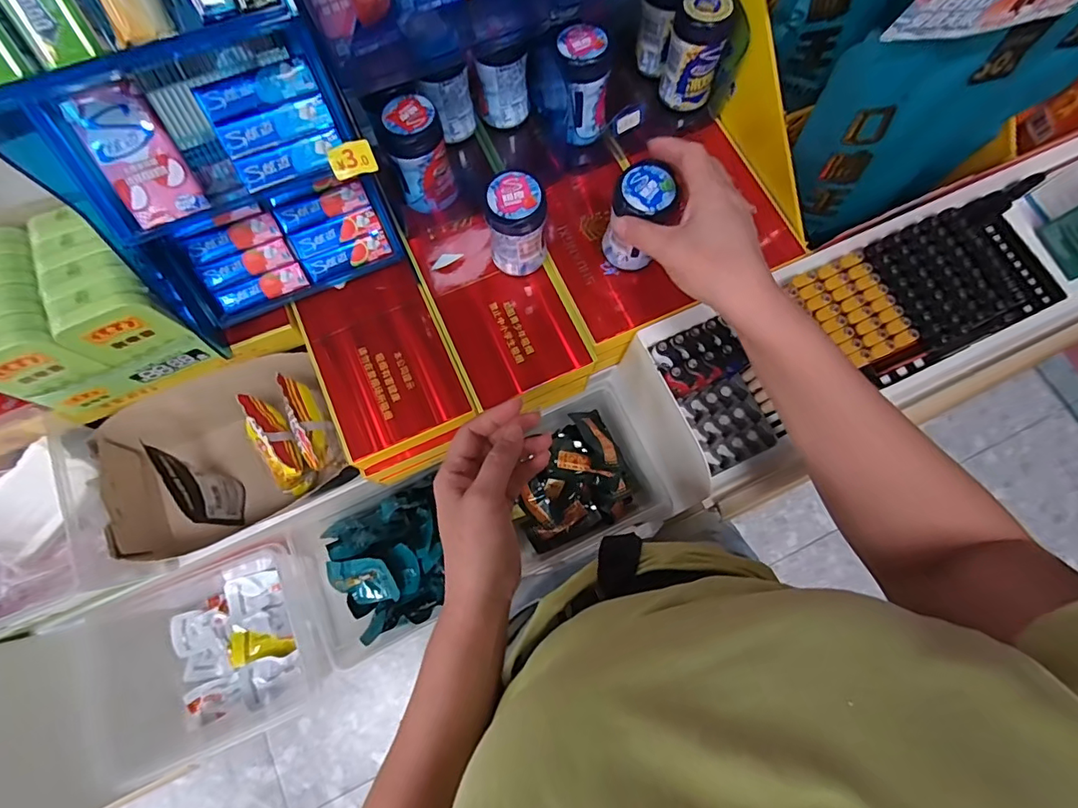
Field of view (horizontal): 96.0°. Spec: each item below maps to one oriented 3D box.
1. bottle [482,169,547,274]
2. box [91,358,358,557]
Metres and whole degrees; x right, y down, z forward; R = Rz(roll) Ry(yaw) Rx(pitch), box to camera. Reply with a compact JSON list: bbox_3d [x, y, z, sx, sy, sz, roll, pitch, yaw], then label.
[{"bbox_3d":[-0.017,-0.144,0.398,0.045,0.079,0.044,0,76,0],"label":"bottle"},{"bbox_3d":[-0.284,0.037,0.452,0.194,0.115,0.143,-26,77,-7],"label":"box"}]

